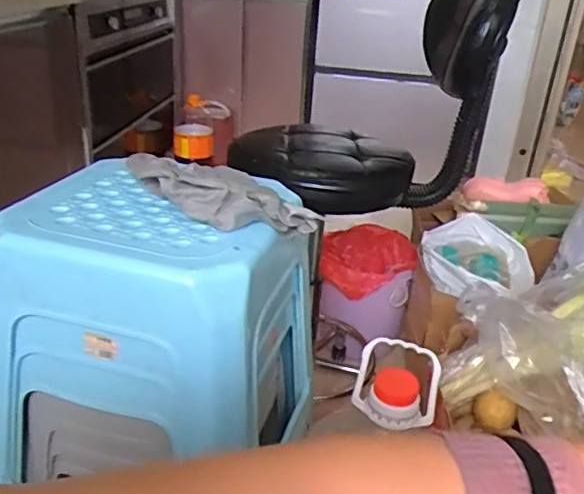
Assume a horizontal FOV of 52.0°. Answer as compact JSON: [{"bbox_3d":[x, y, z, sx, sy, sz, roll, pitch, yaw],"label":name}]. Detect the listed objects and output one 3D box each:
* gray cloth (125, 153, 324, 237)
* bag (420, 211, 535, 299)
[{"bbox_3d":[-0.097,-0.061,0.664,0.253,0.047,0.089,16,28,23],"label":"gray cloth"},{"bbox_3d":[0.401,0.028,1.325,0.245,0.107,0.223,-17,33,-36],"label":"bag"}]

